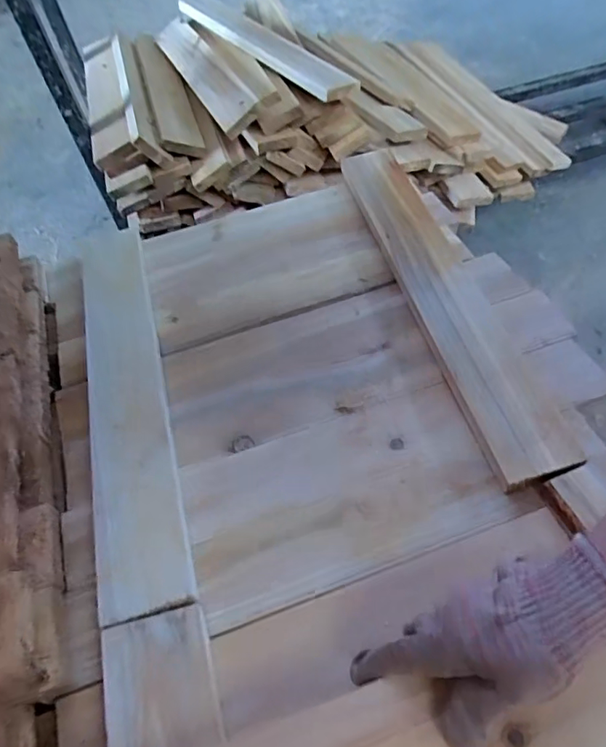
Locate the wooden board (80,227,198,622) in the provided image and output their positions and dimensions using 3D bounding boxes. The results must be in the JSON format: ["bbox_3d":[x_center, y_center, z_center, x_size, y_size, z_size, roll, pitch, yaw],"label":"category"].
[{"bbox_3d":[-0.186,-0.003,0.550,0.074,0.013,0.498,-16,49,-8],"label":"wooden board"}]

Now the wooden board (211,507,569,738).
[{"bbox_3d":[0.070,0.173,0.392,0.274,0.015,0.063,-18,49,-9],"label":"wooden board"}]

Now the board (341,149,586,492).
[{"bbox_3d":[0.151,-0.106,0.593,0.083,0.027,0.502,-11,54,-9],"label":"board"}]

